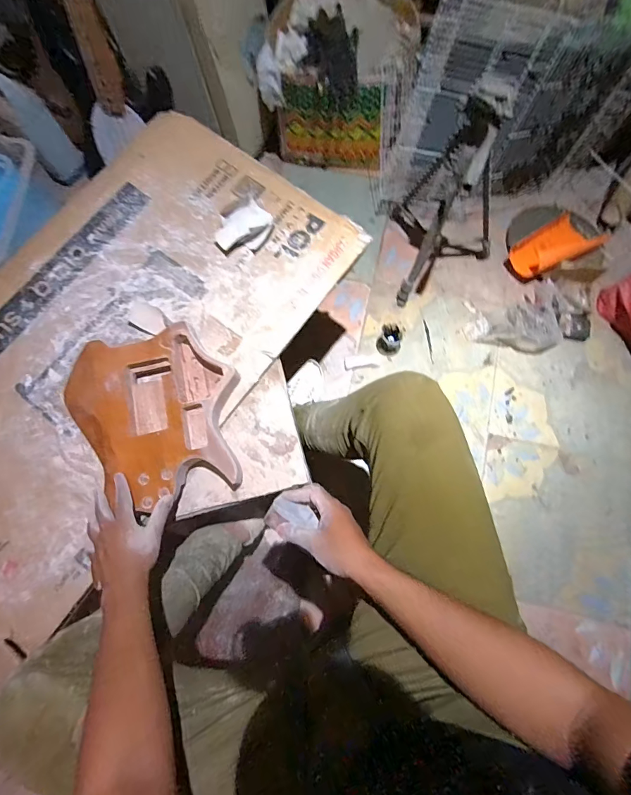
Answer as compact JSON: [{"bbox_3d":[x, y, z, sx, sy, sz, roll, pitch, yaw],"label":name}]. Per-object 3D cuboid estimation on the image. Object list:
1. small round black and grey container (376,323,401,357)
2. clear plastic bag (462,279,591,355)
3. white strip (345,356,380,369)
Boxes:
[{"bbox_3d":[0.215,-0.164,1.135,0.066,0.088,0.066,0,75,1],"label":"small round black and grey container"},{"bbox_3d":[0.630,-0.232,1.143,0.348,0.082,0.195,-10,75,-1],"label":"clear plastic bag"},{"bbox_3d":[0.135,-0.105,1.140,0.098,0.008,0.035,-6,75,0],"label":"white strip"}]

